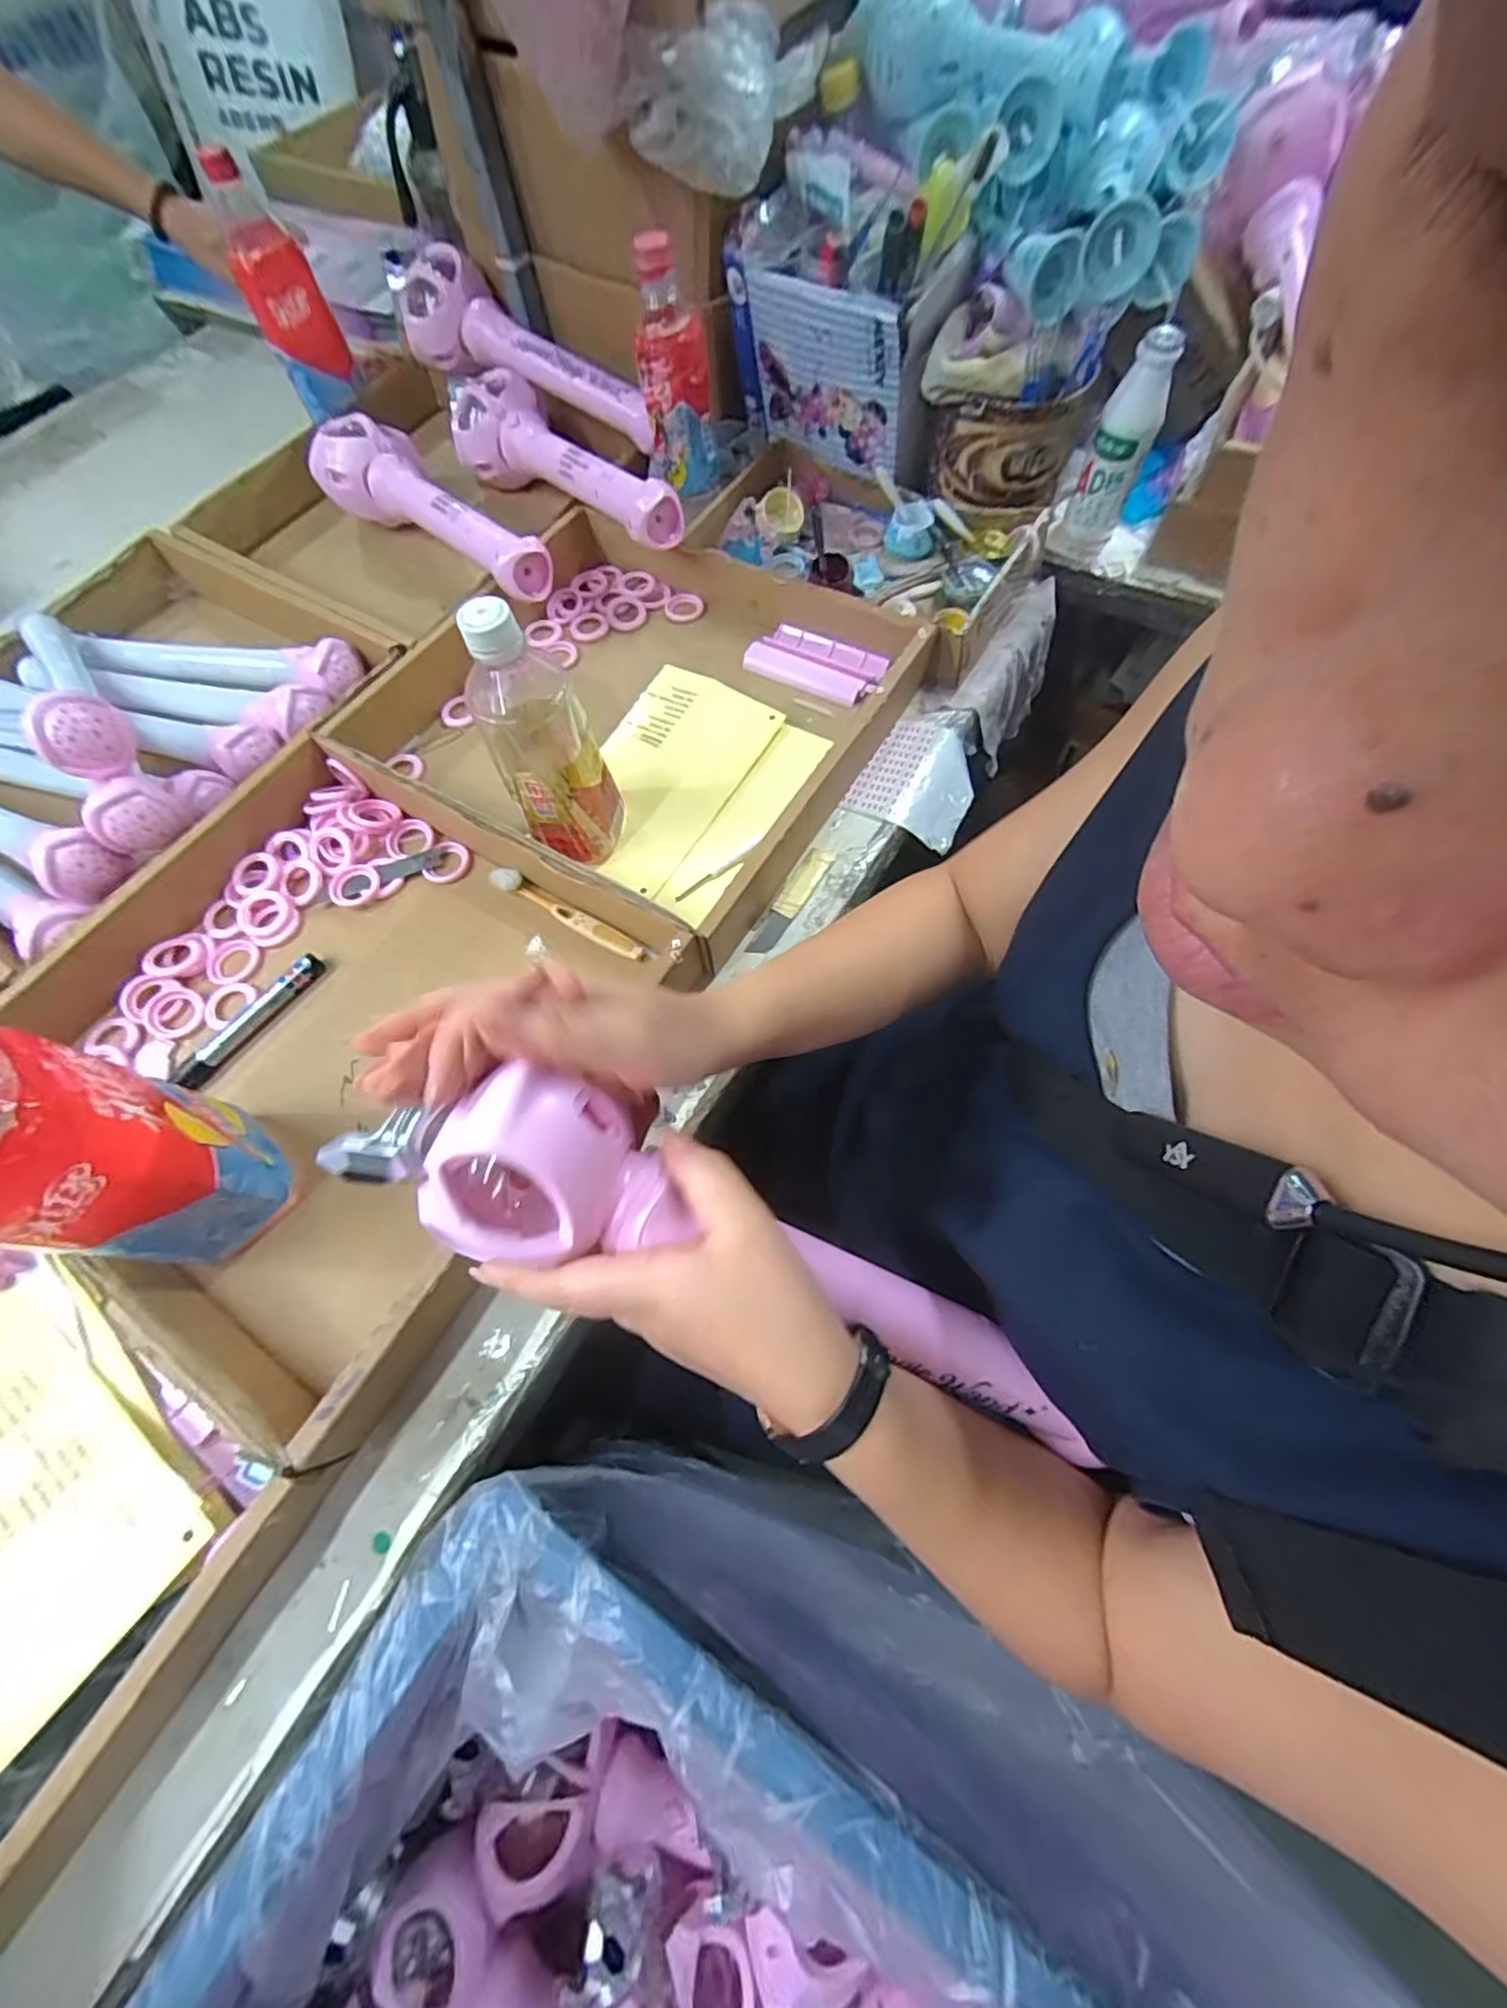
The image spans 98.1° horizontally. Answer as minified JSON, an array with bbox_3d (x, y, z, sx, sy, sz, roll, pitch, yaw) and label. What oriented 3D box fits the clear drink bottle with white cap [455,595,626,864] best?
[{"bbox_3d":[-0.142,-0.178,0.442,0.066,0.184,0.078,-23,68,-8],"label":"clear drink bottle with white cap"}]

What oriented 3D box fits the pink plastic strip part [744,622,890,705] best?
[{"bbox_3d":[0.057,-0.305,0.584,0.122,0.010,0.058,26,70,13],"label":"pink plastic strip part"}]

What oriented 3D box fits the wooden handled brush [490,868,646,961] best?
[{"bbox_3d":[-0.137,-0.066,0.484,0.135,0.012,0.016,30,71,14],"label":"wooden handled brush"}]

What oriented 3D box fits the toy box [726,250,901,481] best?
[{"bbox_3d":[0.054,-0.568,0.591,0.172,0.123,0.025,31,71,14],"label":"toy box"}]

